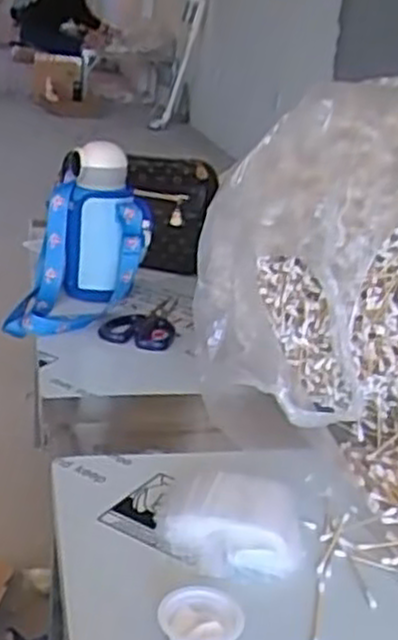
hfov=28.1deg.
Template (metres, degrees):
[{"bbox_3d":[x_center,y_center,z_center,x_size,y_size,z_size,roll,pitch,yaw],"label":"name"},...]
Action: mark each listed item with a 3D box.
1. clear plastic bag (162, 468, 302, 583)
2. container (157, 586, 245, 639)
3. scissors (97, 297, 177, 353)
[{"bbox_3d":[0.027,0.157,0.631,0.106,0.030,0.108,7,23,7],"label":"clear plastic bag"},{"bbox_3d":[0.000,0.205,0.525,0.053,0.033,0.050,4,23,-2],"label":"container"},{"bbox_3d":[-0.060,0.001,1.033,0.088,0.011,0.148,13,23,17],"label":"scissors"}]

